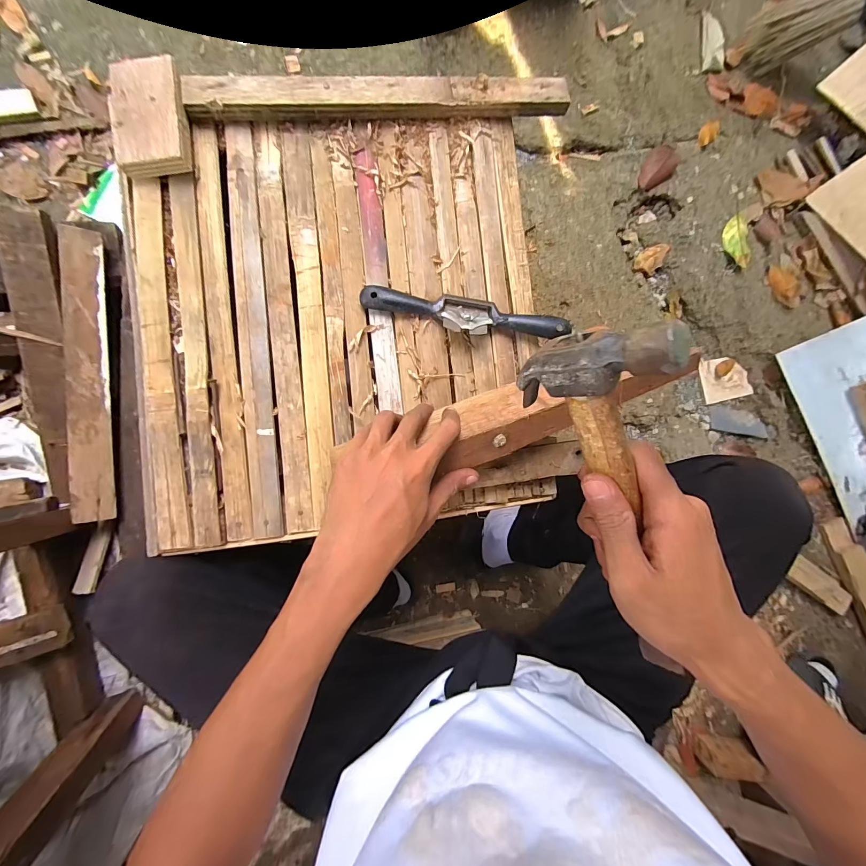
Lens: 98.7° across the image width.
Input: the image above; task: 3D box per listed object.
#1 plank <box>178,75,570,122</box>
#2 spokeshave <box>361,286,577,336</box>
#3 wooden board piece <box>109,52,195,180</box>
[{"bbox_3d":[-0.043,-0.322,0.356,0.356,0.019,0.032,-8,88,-7],"label":"plank"},{"bbox_3d":[0.032,-0.114,0.361,0.199,0.021,0.037,9,86,-6],"label":"spokeshave"},{"bbox_3d":[-0.247,-0.274,0.323,0.058,0.015,0.096,-6,88,-7],"label":"wooden board piece"}]

